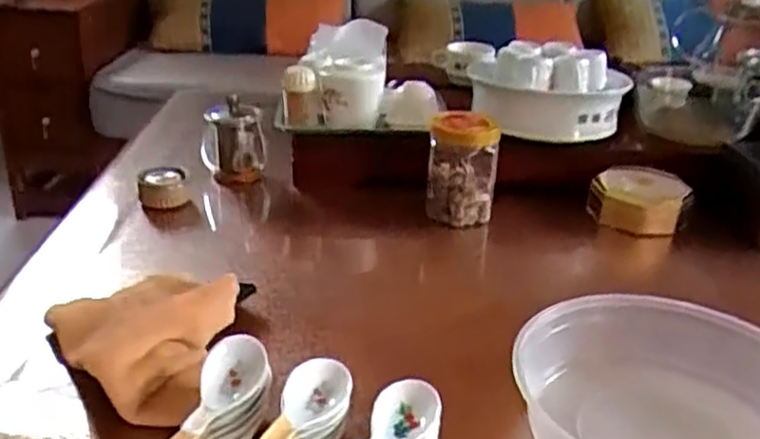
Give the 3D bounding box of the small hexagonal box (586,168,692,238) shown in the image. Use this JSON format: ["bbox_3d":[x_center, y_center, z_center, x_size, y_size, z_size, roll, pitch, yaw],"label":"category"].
[{"bbox_3d":[0.345,-0.026,0.990,0.123,0.062,0.086,12,29,17],"label":"small hexagonal box"}]

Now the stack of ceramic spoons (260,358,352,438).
[{"bbox_3d":[-0.055,0.148,0.524,0.048,0.052,0.133,8,14,11],"label":"stack of ceramic spoons"}]

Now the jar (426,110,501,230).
[{"bbox_3d":[0.103,-0.065,0.934,0.084,0.122,0.086,4,28,4],"label":"jar"}]

